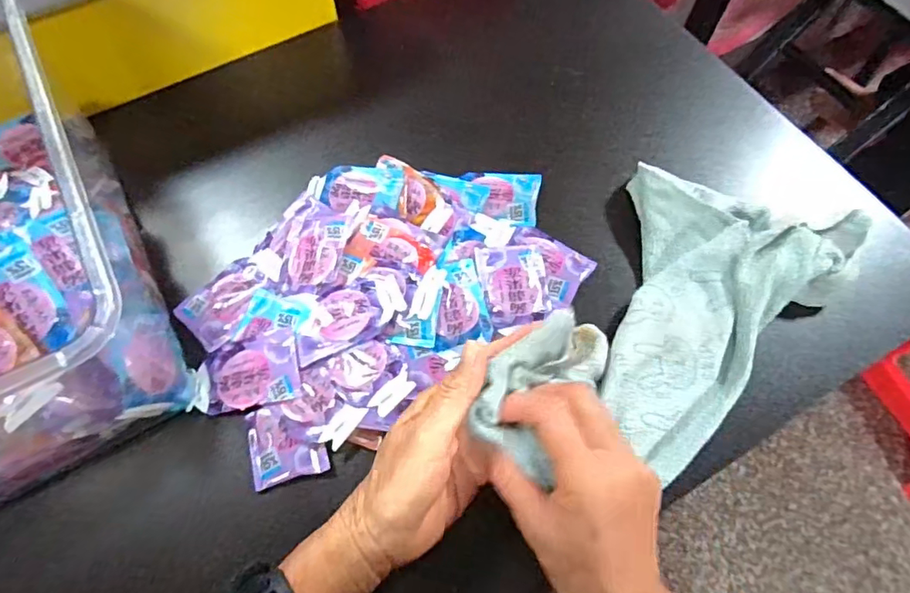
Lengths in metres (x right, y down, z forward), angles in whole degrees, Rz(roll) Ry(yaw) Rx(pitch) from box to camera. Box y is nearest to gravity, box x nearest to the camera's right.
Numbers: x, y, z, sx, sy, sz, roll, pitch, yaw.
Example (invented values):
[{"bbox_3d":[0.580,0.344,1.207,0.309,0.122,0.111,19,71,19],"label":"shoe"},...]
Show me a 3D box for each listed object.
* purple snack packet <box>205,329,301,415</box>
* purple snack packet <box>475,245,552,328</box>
[{"bbox_3d":[-0.135,0.051,0.361,0.065,0.014,0.047,-10,66,-5],"label":"purple snack packet"},{"bbox_3d":[0.043,-0.010,0.385,0.046,0.005,0.062,-8,66,-5],"label":"purple snack packet"}]

